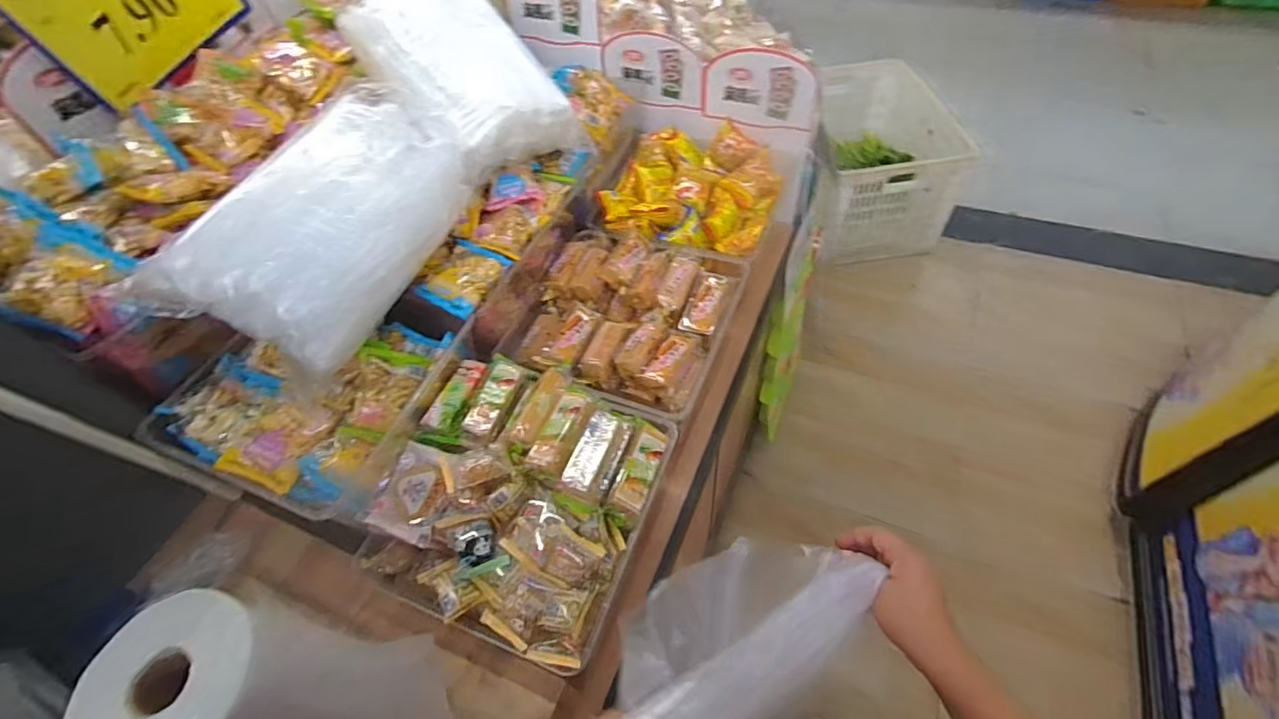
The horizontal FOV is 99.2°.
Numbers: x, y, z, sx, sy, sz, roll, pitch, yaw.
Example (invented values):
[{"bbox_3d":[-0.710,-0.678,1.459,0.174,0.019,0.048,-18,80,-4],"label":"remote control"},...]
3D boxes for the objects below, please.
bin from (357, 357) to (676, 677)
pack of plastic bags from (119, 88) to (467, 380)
[{"bbox_3d":[-0.138,0.145,0.628,0.297,0.090,0.303,17,57,17],"label":"bin"},{"bbox_3d":[-0.370,-0.159,0.629,0.193,0.151,0.319,22,58,20],"label":"pack of plastic bags"}]

